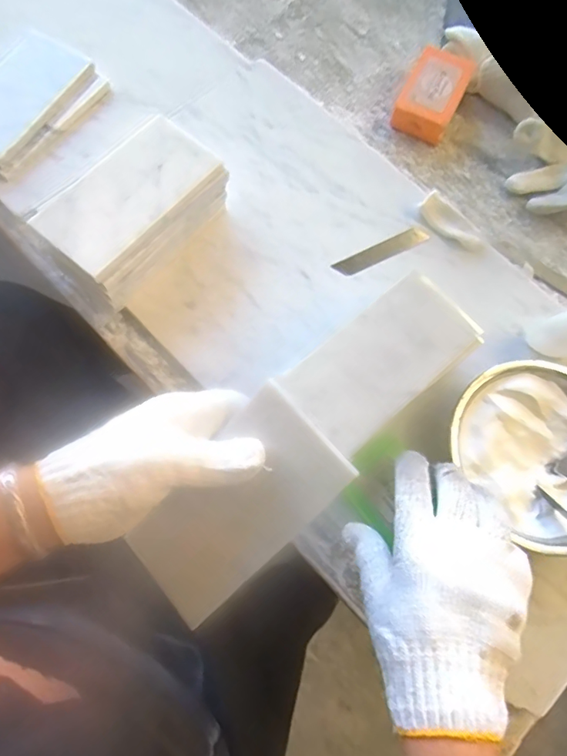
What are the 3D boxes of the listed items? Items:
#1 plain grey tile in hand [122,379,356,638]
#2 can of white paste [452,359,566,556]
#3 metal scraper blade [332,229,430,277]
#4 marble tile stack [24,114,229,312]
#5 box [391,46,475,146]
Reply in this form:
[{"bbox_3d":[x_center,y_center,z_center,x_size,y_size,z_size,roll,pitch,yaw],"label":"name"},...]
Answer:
[{"bbox_3d":[-0.030,0.082,0.306,0.072,0.011,0.147,42,102,0],"label":"plain grey tile in hand"},{"bbox_3d":[0.210,0.065,0.422,0.144,0.052,0.151,2,71,-5],"label":"can of white paste"},{"bbox_3d":[0.099,-0.126,0.499,0.103,0.004,0.021,-28,70,-13],"label":"metal scraper blade"},{"bbox_3d":[-0.129,-0.142,0.452,0.092,0.081,0.154,40,72,9],"label":"marble tile stack"},{"bbox_3d":[0.166,-0.313,0.551,0.060,0.033,0.105,28,73,3],"label":"box"}]

